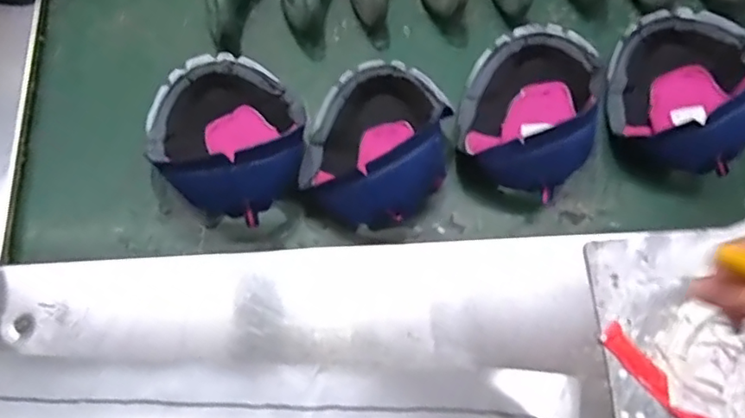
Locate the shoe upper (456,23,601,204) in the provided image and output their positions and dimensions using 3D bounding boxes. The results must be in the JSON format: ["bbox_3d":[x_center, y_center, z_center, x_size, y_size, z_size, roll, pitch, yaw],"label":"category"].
[{"bbox_3d":[0.181,-0.128,0.682,0.143,0.075,0.222,13,70,3],"label":"shoe upper"}]

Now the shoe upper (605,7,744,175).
[{"bbox_3d":[0.364,-0.150,0.694,0.159,0.104,0.206,25,71,7],"label":"shoe upper"}]

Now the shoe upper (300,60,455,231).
[{"bbox_3d":[0.005,-0.084,0.652,0.153,0.085,0.198,6,70,0],"label":"shoe upper"}]

